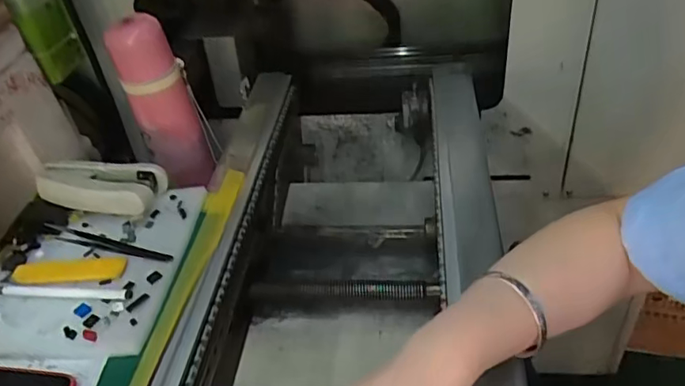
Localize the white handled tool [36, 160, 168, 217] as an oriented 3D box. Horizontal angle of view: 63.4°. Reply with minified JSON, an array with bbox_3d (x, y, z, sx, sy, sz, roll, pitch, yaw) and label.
[{"bbox_3d":[-0.224,-0.004,0.517,0.112,0.040,0.050,-2,37,8],"label":"white handled tool"}]

